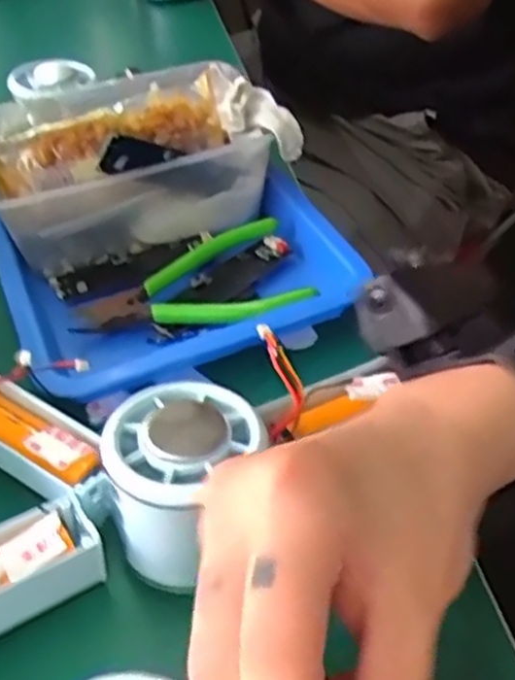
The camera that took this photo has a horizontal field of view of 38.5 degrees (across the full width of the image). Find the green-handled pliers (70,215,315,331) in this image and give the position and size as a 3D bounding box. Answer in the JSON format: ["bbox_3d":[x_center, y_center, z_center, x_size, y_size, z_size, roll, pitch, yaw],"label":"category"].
[{"bbox_3d":[-0.038,-0.029,0.386,0.116,0.012,0.076,-12,44,-7],"label":"green-handled pliers"}]

